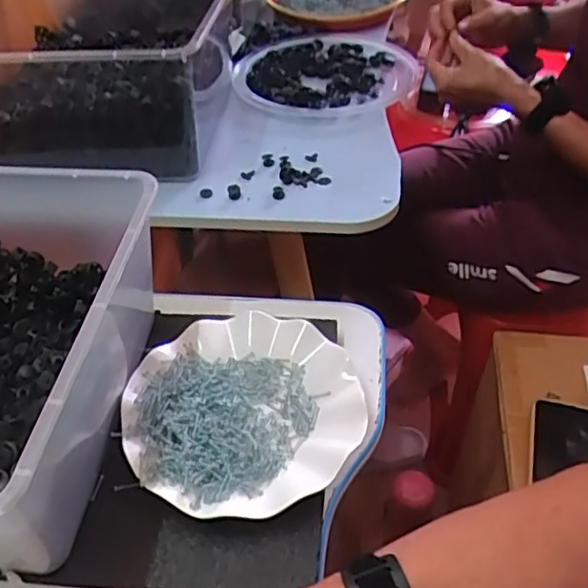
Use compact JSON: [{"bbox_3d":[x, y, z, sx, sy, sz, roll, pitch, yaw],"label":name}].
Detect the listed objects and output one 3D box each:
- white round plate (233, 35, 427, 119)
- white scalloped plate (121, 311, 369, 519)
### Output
[{"bbox_3d":[0.038,-0.307,0.854,0.241,0.019,0.251,-2,45,2],"label":"white round plate"},{"bbox_3d":[-0.039,0.089,0.497,0.180,0.027,0.182,-2,45,2],"label":"white scalloped plate"}]

